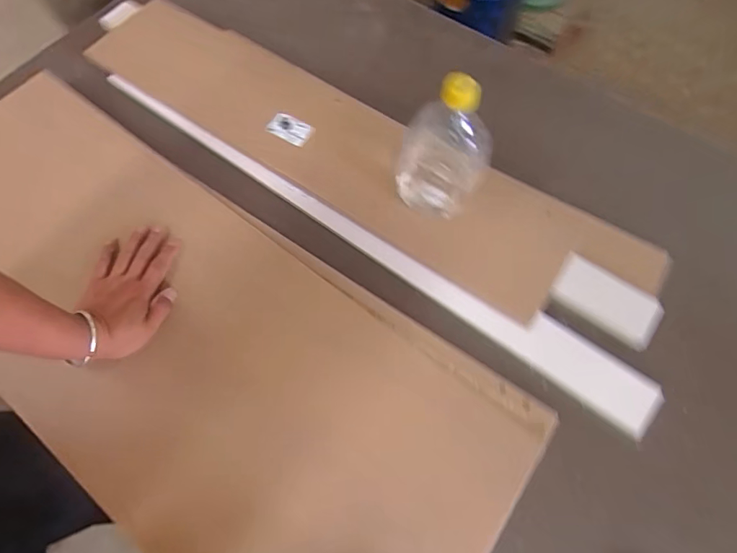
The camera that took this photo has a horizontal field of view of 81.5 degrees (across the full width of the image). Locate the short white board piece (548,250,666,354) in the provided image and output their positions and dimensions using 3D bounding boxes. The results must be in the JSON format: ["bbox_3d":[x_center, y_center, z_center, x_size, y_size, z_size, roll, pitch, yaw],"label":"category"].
[{"bbox_3d":[0.301,0.031,0.540,0.133,0.012,0.071,29,72,14],"label":"short white board piece"}]

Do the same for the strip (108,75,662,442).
[{"bbox_3d":[-0.020,-0.078,0.599,0.881,0.017,0.061,33,73,15],"label":"strip"}]

